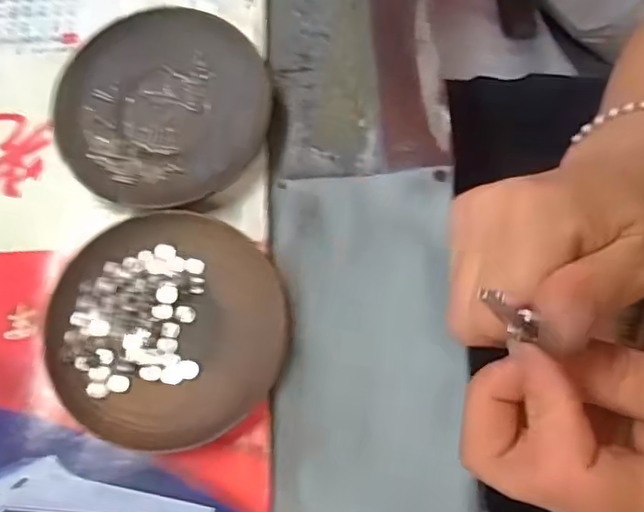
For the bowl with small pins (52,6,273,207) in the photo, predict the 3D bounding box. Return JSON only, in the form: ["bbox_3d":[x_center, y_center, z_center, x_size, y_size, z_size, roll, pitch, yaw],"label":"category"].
[{"bbox_3d":[-0.088,-0.081,0.338,0.111,0.017,0.112,0,74,0],"label":"bowl with small pins"}]

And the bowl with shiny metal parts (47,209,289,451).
[{"bbox_3d":[-0.077,0.036,0.306,0.116,0.017,0.111,0,74,0],"label":"bowl with shiny metal parts"}]

